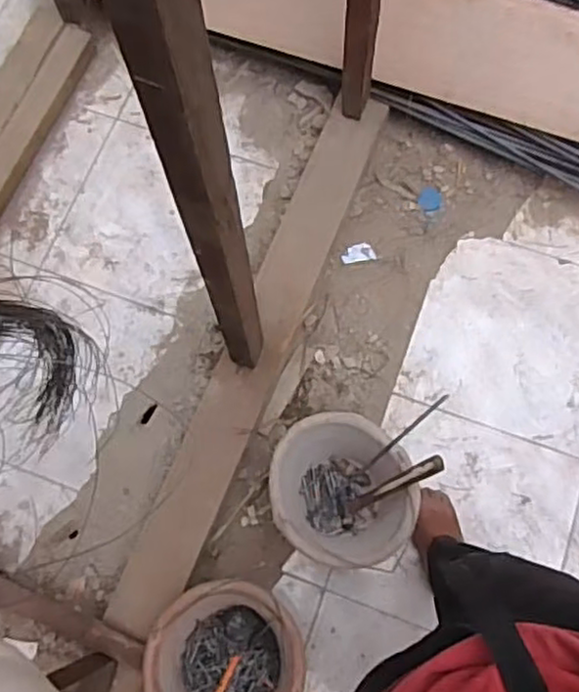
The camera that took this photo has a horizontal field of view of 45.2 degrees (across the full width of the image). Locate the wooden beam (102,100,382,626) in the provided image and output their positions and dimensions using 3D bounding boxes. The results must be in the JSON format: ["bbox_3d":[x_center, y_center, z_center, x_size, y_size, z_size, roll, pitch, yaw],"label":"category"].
[{"bbox_3d":[-0.061,-0.008,1.371,0.120,0.061,1.132,22,76,6],"label":"wooden beam"}]

